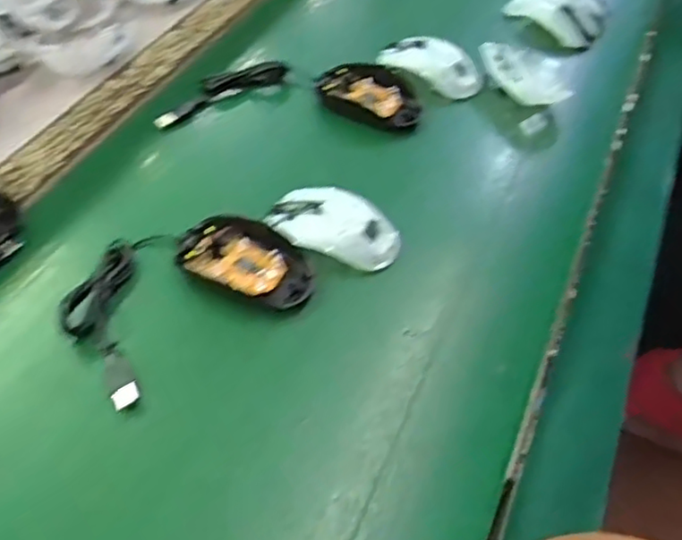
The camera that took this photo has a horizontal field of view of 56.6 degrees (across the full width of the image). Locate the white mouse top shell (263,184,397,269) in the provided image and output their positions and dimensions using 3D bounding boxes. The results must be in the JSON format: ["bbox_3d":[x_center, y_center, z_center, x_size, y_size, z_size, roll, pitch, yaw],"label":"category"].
[{"bbox_3d":[-0.006,-0.036,0.485,0.104,0.020,0.056,19,53,10],"label":"white mouse top shell"}]

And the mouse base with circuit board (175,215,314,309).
[{"bbox_3d":[-0.068,-0.008,0.469,0.101,0.021,0.051,20,53,11],"label":"mouse base with circuit board"}]

